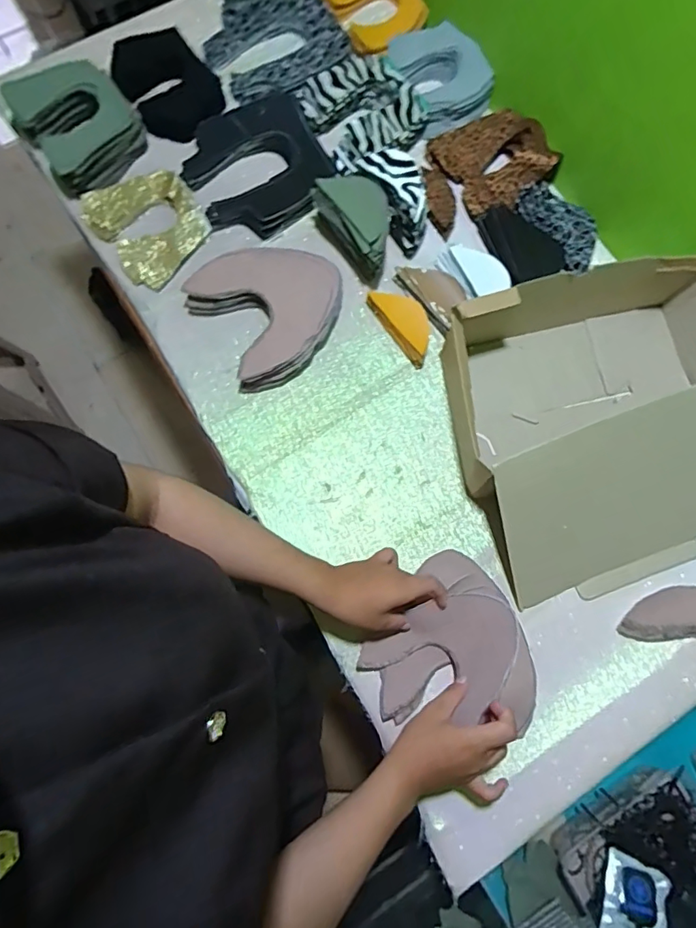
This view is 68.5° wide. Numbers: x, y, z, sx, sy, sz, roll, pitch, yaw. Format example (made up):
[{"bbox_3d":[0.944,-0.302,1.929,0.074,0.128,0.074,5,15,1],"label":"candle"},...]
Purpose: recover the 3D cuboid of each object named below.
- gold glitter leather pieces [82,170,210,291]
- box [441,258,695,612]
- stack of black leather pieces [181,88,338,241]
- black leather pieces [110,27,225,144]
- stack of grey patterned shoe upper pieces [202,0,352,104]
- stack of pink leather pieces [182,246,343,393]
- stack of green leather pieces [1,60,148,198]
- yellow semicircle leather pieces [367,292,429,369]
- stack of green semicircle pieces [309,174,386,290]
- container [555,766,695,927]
[{"bbox_3d":[-0.266,-0.327,0.688,0.135,0.012,0.169,-37,81,-10],"label":"gold glitter leather pieces"},{"bbox_3d":[0.319,-0.043,0.600,0.369,0.102,0.353,-11,78,-5],"label":"box"},{"bbox_3d":[-0.124,-0.412,0.692,0.190,0.036,0.194,-30,80,-9],"label":"stack of black leather pieces"},{"bbox_3d":[-0.254,-0.542,0.726,0.123,0.019,0.170,-32,80,-9],"label":"black leather pieces"},{"bbox_3d":[-0.108,-0.625,0.750,0.192,0.018,0.201,-34,80,-10],"label":"stack of grey patterned shoe upper pieces"},{"bbox_3d":[-0.094,-0.202,0.658,0.184,0.040,0.174,-32,80,-9],"label":"stack of pink leather pieces"},{"bbox_3d":[-0.366,-0.463,0.697,0.138,0.051,0.164,-36,81,-10],"label":"stack of green leather pieces"},{"bbox_3d":[0.074,-0.182,0.659,0.046,0.031,0.110,-33,80,-9],"label":"yellow semicircle leather pieces"},{"bbox_3d":[0.013,-0.305,0.656,0.072,0.076,0.130,-26,78,-7],"label":"stack of green semicircle pieces"},{"bbox_3d":[0.374,0.496,0.605,0.205,0.070,0.196,-27,79,-8],"label":"container"}]

